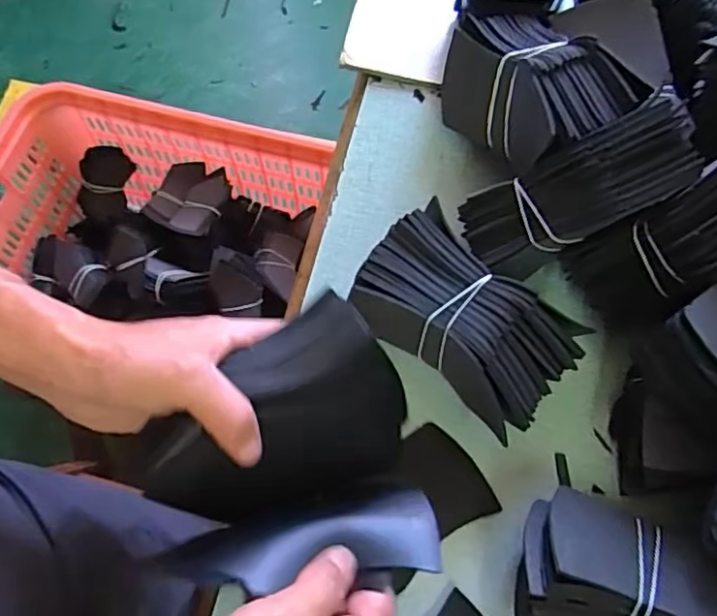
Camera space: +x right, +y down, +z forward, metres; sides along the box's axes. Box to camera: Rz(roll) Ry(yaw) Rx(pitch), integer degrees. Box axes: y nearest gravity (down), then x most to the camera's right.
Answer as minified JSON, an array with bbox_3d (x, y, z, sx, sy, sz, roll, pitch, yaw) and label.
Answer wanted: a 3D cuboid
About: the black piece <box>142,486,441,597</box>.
[{"bbox_3d":[-0.028,0.123,0.323,0.142,0.025,0.045,-3,69,-16],"label":"black piece"}]

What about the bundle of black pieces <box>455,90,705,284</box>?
[{"bbox_3d":[0.143,-0.072,0.405,0.148,0.044,0.065,-29,69,23],"label":"bundle of black pieces"}]

